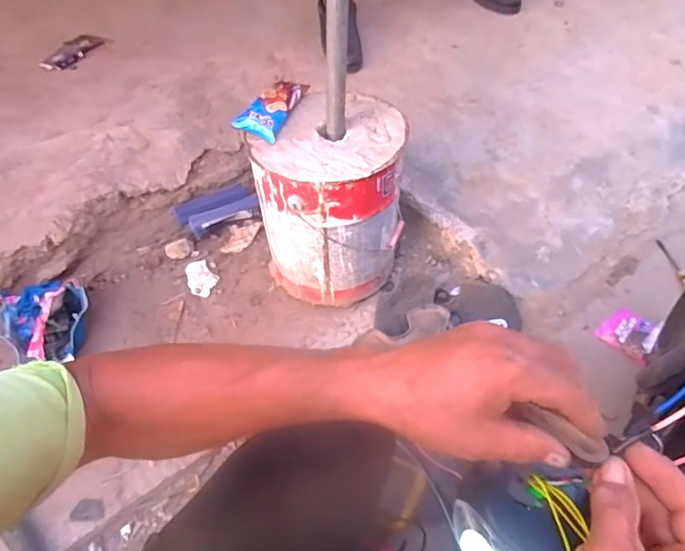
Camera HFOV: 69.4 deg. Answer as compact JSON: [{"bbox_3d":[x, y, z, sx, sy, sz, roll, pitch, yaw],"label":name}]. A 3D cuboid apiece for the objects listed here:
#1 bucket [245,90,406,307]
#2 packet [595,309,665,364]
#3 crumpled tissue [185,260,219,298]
[{"bbox_3d":[-0.015,-0.155,0.996,0.258,0.327,0.289,9,55,12],"label":"bucket"},{"bbox_3d":[0.561,0.113,0.962,0.094,0.034,0.100,-35,56,-19],"label":"packet"},{"bbox_3d":[-0.334,0.009,1.167,0.068,0.015,0.101,-36,56,-19],"label":"crumpled tissue"}]

